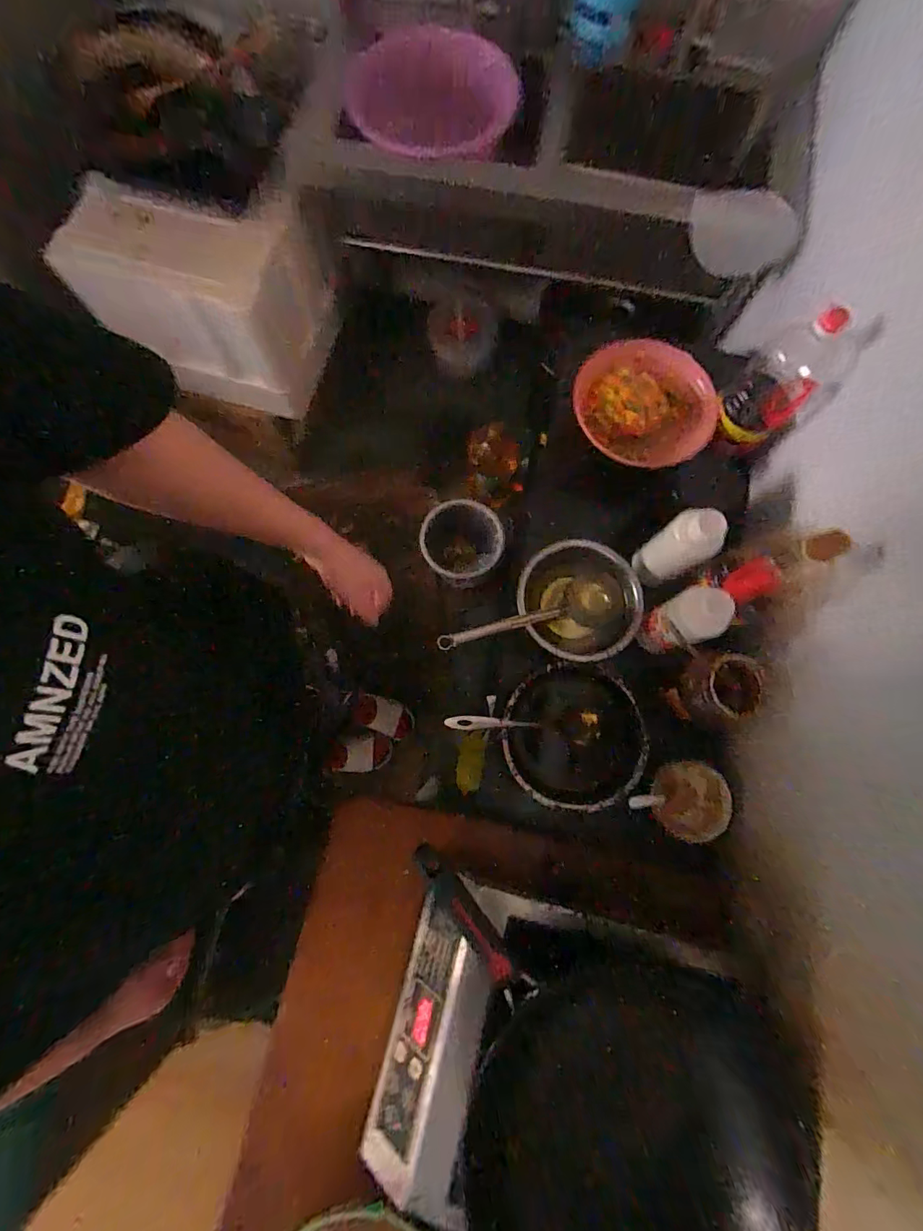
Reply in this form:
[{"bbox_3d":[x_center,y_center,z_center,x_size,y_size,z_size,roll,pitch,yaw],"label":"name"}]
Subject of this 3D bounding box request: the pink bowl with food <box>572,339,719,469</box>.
[{"bbox_3d":[0.317,-0.374,0.835,0.225,0.080,0.202,43,93,3],"label":"pink bowl with food"}]

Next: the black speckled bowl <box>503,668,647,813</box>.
[{"bbox_3d":[0.176,0.193,0.737,0.222,0.057,0.223,-12,78,-3],"label":"black speckled bowl"}]

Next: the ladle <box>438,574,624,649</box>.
[{"bbox_3d":[0.104,0.002,0.730,0.305,0.063,0.085,-12,78,-18],"label":"ladle"}]

